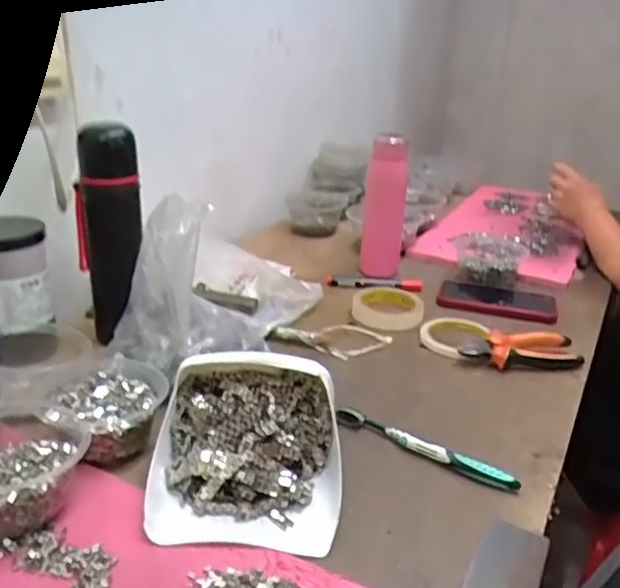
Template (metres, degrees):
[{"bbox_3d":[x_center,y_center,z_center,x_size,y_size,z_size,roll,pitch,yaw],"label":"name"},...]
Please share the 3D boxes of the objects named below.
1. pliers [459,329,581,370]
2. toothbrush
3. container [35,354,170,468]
[{"bbox_3d":[0.255,0.065,0.778,0.138,0.030,0.058,3,23,-1],"label":"pliers"},{"bbox_3d":[0.107,0.144,0.605,0.182,0.018,0.017,17,27,29],"label":"toothbrush"},{"bbox_3d":[-0.195,0.107,0.595,0.107,0.055,0.112,3,23,-1],"label":"container"}]

